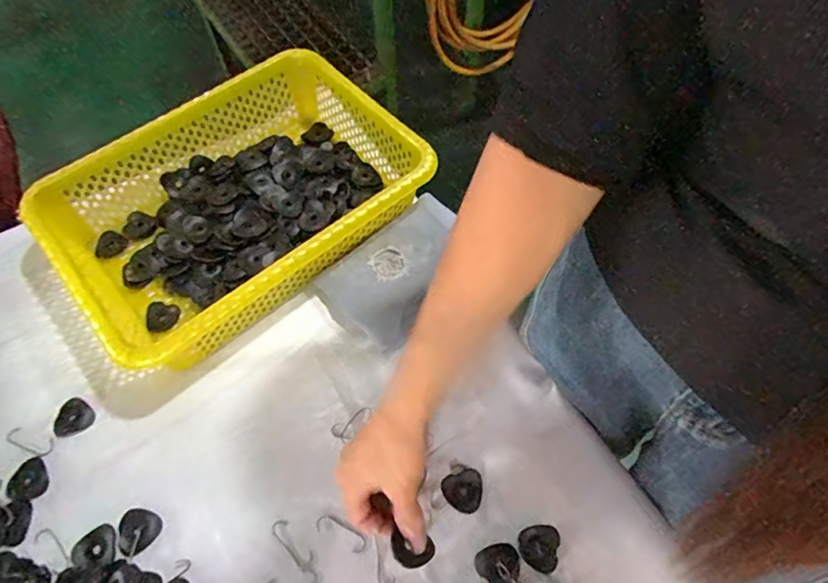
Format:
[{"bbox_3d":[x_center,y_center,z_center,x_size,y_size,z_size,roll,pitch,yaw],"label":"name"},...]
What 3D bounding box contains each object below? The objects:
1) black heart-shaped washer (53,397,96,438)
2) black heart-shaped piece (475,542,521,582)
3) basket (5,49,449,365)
[{"bbox_3d":[-0.322,0.119,0.502,0.035,0.005,0.035,-1,61,1],"label":"black heart-shaped washer"},{"bbox_3d":[0.069,0.220,0.430,0.033,0.008,0.033,-32,65,-15],"label":"black heart-shaped piece"},{"bbox_3d":[-0.181,-0.093,0.566,0.344,0.085,0.248,-40,68,-18],"label":"basket"}]

